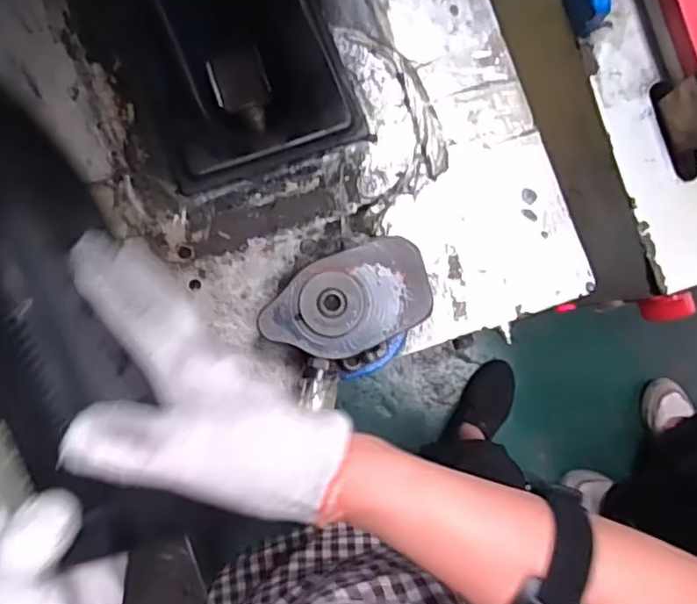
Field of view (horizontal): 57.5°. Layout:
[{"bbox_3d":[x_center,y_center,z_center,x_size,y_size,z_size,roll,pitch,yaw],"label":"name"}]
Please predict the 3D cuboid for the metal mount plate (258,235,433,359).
[{"bbox_3d":[-0.001,0.001,0.412,0.109,0.007,0.063,-23,89,-4],"label":"metal mount plate"}]

